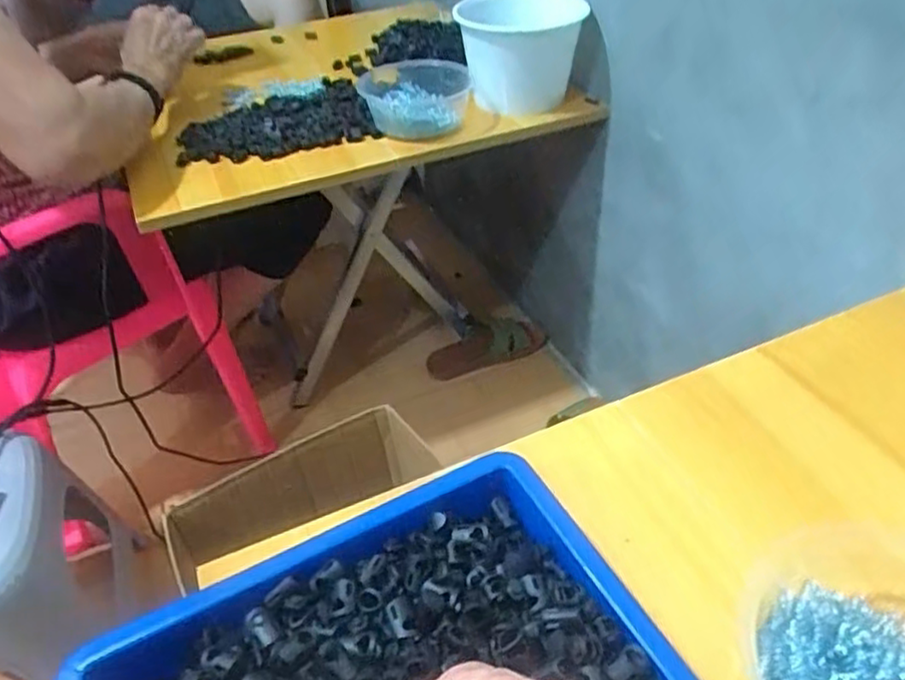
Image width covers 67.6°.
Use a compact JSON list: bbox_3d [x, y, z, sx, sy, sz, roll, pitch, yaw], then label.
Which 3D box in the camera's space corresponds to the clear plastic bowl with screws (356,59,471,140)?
[{"bbox_3d":[-0.045,-0.310,0.844,0.126,0.061,0.141,1,42,5],"label":"clear plastic bowl with screws"}]

